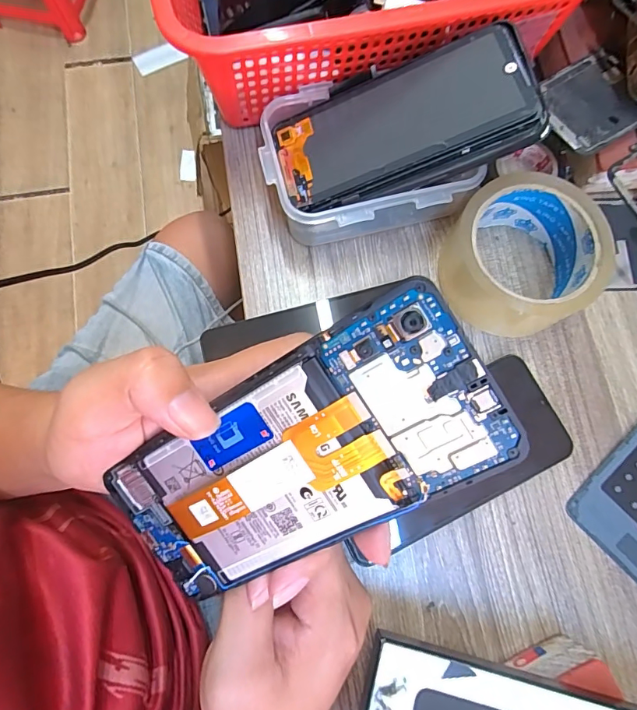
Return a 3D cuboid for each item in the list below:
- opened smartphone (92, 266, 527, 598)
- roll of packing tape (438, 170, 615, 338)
[{"bbox_3d":[-0.011,0.043,0.171,0.161,0.007,0.071,-32,96,18],"label":"opened smartphone"},{"bbox_3d":[0.135,-0.064,0.298,0.095,0.052,0.093,0,77,-1],"label":"roll of packing tape"}]

